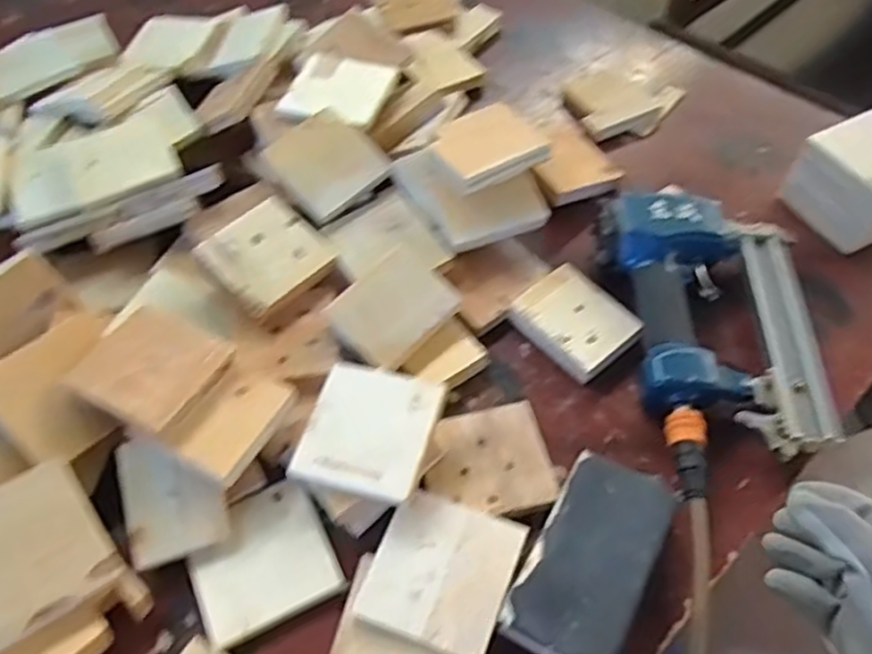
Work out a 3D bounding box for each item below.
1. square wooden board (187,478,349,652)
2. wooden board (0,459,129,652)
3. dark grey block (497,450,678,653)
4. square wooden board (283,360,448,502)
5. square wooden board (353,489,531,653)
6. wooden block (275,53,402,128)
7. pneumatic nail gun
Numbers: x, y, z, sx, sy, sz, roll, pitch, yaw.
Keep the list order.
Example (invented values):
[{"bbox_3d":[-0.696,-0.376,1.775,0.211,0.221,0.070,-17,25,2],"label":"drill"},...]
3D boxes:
[{"bbox_3d":[-0.123,0.163,0.501,0.093,0.010,0.091,-22,55,-15],"label":"square wooden board"},{"bbox_3d":[-0.267,0.145,0.464,0.091,0.013,0.097,-27,67,-27],"label":"wooden board"},{"bbox_3d":[0.104,0.157,0.480,0.074,0.038,0.139,23,57,18],"label":"dark grey block"},{"bbox_3d":[-0.048,0.073,0.509,0.089,0.015,0.091,13,54,11],"label":"square wooden board"},{"bbox_3d":[0.005,0.163,0.478,0.089,0.018,0.092,18,55,14],"label":"square wooden board"},{"bbox_3d":[-0.094,-0.233,0.700,0.090,0.016,0.099,14,54,11],"label":"wooden block"},{"bbox_3d":[0.233,-0.005,0.562,0.154,0.051,0.242,-5,53,-3],"label":"pneumatic nail gun"}]

